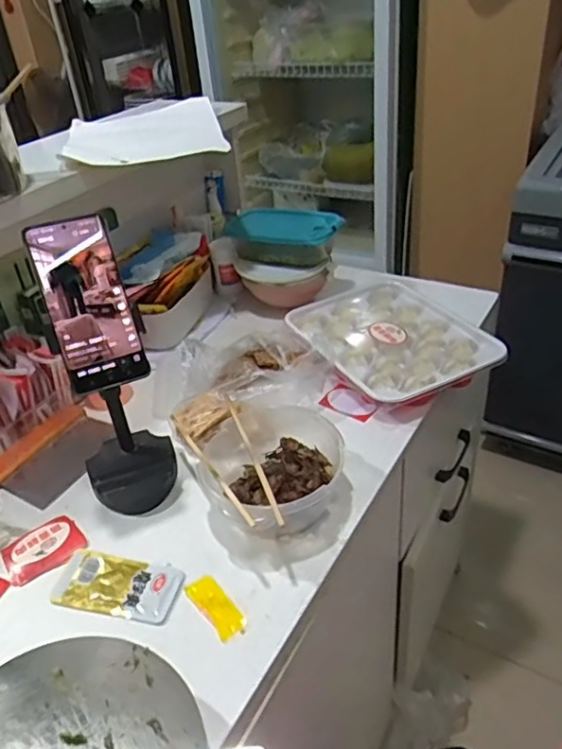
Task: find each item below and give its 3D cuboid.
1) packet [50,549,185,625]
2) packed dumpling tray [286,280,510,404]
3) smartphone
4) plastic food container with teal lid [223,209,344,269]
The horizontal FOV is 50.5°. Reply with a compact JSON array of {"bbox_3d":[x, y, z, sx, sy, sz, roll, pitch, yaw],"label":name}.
[{"bbox_3d":[-0.161,0.207,0.593,0.127,0.015,0.061,5,37,15],"label":"packet"},{"bbox_3d":[0.153,-0.059,0.892,0.239,0.048,0.297,-19,38,-18],"label":"packed dumpling tray"},{"bbox_3d":[-0.180,-0.067,0.557,0.073,0.160,0.009,-19,3,-18],"label":"smartphone"},{"bbox_3d":[0.006,-0.235,0.995,0.199,0.067,0.103,15,40,26],"label":"plastic food container with teal lid"}]

